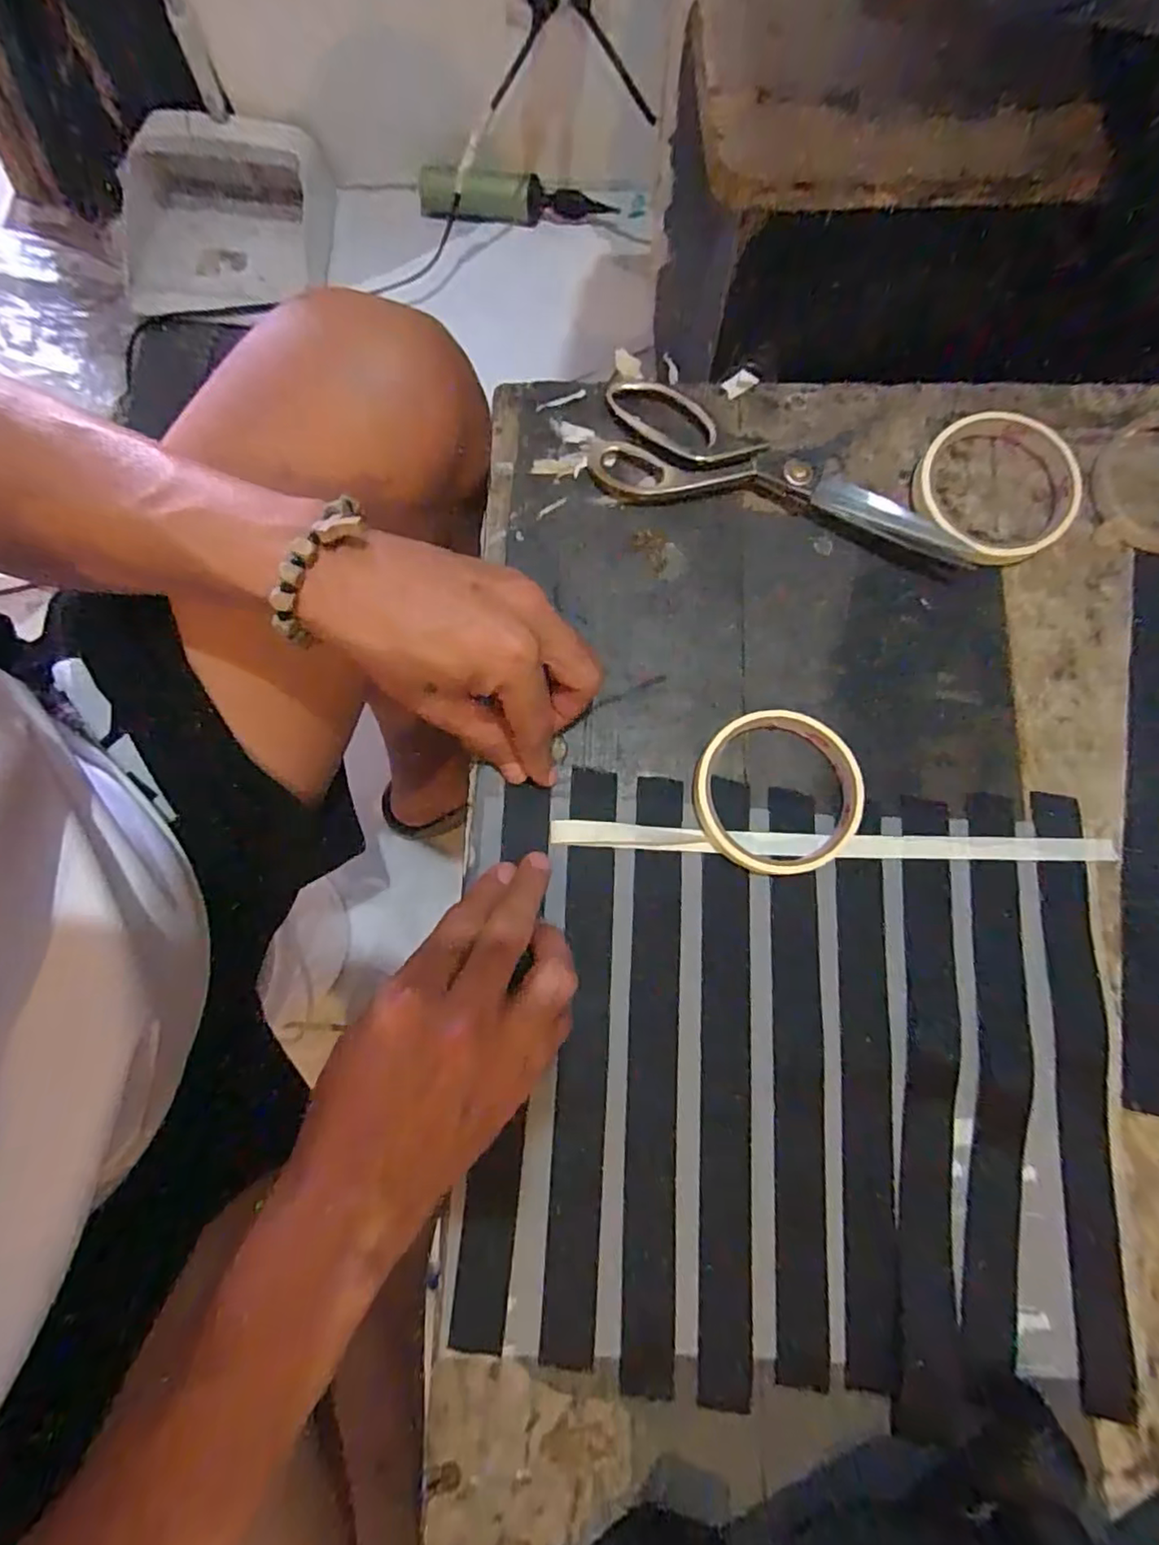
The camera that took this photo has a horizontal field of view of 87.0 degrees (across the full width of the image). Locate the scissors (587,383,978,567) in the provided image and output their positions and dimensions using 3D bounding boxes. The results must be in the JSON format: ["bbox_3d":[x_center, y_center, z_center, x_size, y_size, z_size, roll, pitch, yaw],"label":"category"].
[{"bbox_3d":[0.119,-0.180,0.360,0.221,0.015,0.071,13,80,4],"label":"scissors"}]

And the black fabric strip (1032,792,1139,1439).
[{"bbox_3d":[0.257,0.156,0.312,0.035,0.006,0.288,5,79,3],"label":"black fabric strip"}]

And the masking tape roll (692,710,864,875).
[{"bbox_3d":[0.107,0.010,0.330,0.089,0.014,0.085,0,79,2],"label":"masking tape roll"}]

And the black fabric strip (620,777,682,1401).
[{"bbox_3d":[0.038,0.145,0.312,0.026,0.011,0.282,2,79,1],"label":"black fabric strip"}]

